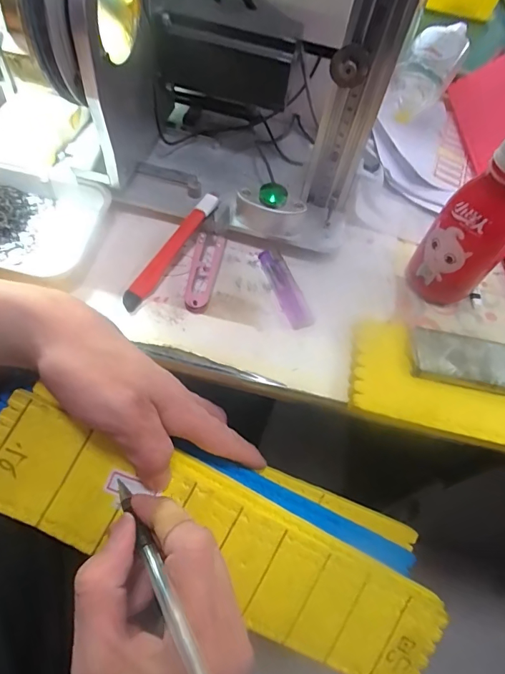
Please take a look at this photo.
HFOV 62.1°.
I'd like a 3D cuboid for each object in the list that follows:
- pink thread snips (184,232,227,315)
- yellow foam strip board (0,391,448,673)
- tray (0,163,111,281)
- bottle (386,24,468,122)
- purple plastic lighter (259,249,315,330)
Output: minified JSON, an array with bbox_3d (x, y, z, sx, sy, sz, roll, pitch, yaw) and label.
[{"bbox_3d":[-0.039,-0.055,0.336,0.022,0.011,0.075,13,59,0],"label":"pink thread snips"},{"bbox_3d":[-0.016,0.142,0.282,0.334,0.025,0.078,29,65,-9],"label":"yellow foam strip board"},{"bbox_3d":[-0.209,-0.102,0.339,0.165,0.031,0.097,13,59,0],"label":"tray"},{"bbox_3d":[0.206,-0.314,0.490,0.060,0.054,0.137,28,60,9],"label":"bottle"},{"bbox_3d":[0.029,-0.039,0.343,0.021,0.009,0.073,-17,63,-17],"label":"purple plastic lighter"}]

